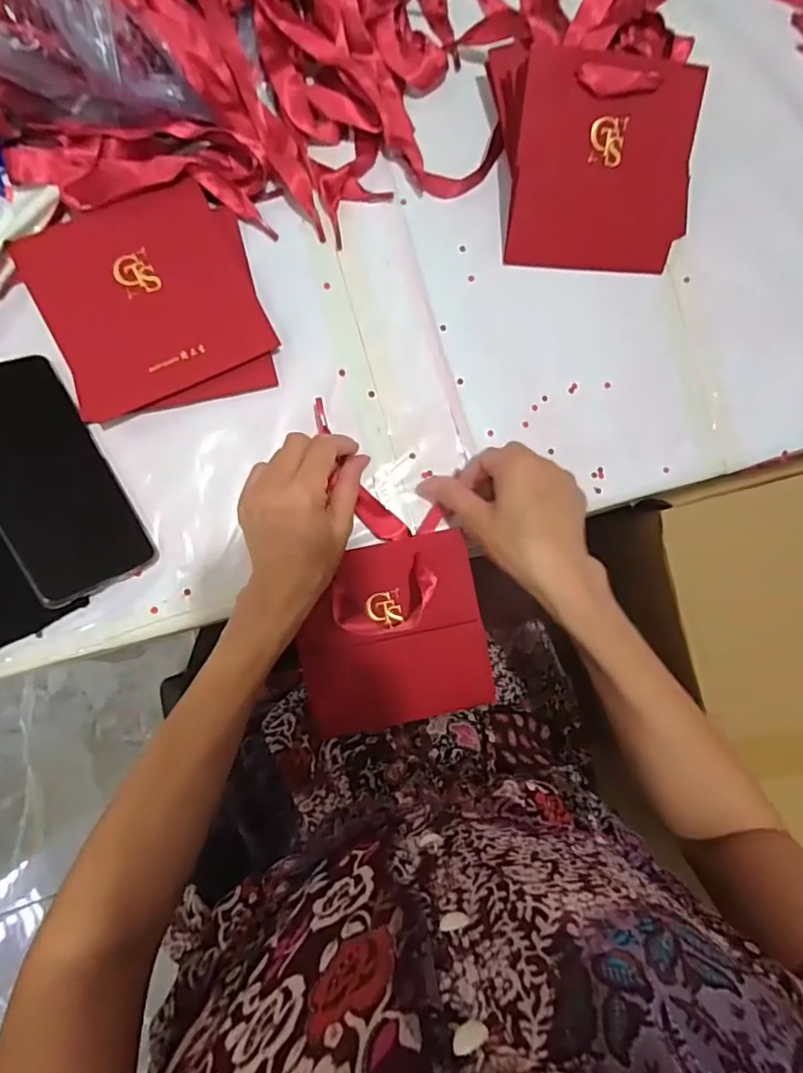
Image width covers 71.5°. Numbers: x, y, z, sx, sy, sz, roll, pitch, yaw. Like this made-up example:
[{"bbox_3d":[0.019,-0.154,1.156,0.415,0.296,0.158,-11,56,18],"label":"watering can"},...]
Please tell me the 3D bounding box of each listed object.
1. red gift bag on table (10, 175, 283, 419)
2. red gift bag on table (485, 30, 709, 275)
[{"bbox_3d":[-0.184,-0.174,0.403,0.139,0.007,0.138,-26,94,-11],"label":"red gift bag on table"},{"bbox_3d":[0.156,-0.302,0.439,0.161,0.072,0.144,0,87,-8],"label":"red gift bag on table"}]

